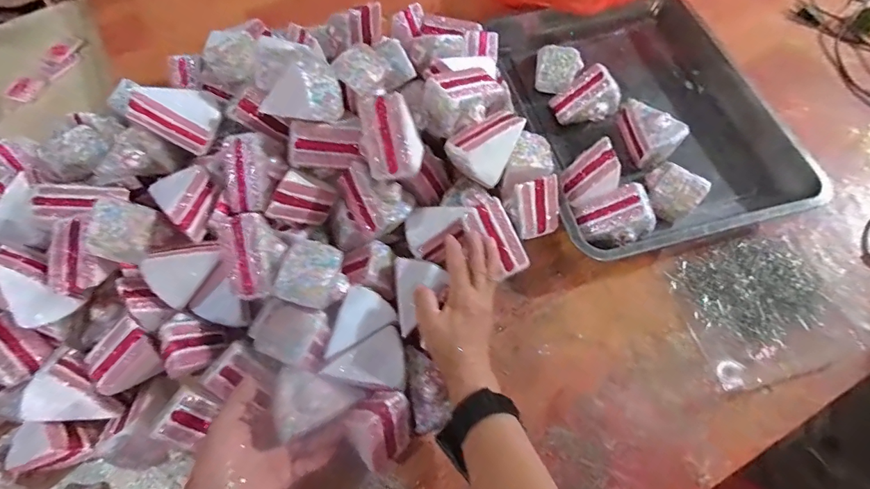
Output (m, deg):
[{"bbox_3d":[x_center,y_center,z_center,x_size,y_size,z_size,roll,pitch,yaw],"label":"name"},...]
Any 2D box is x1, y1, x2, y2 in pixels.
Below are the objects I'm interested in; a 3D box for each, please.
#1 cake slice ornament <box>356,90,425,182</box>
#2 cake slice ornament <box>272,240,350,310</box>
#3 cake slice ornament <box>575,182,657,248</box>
[{"bbox_3d":[-0.052,-0.123,0.475,0.064,0.090,0.049,-10,20,8],"label":"cake slice ornament"},{"bbox_3d":[-0.130,0.037,0.451,0.062,0.047,0.069,18,68,9],"label":"cake slice ornament"},{"bbox_3d":[0.227,-0.034,0.523,0.079,0.062,0.064,-14,67,-4],"label":"cake slice ornament"}]

